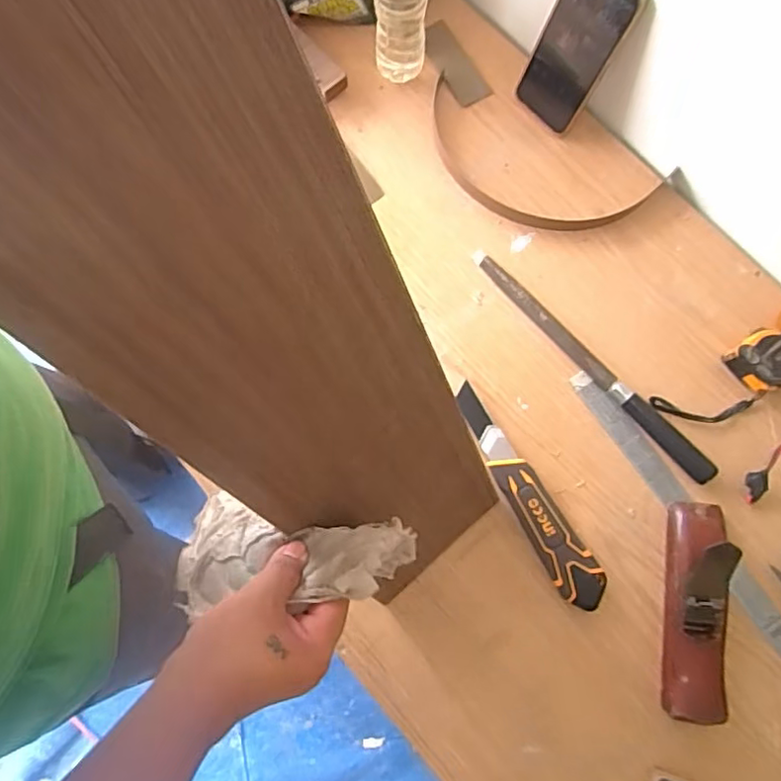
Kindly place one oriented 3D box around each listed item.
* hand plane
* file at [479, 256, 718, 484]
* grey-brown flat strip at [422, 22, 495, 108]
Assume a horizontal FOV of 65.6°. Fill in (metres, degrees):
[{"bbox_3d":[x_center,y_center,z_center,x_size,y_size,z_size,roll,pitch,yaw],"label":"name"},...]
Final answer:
[{"bbox_3d":[0.288,0.203,0.563,0.052,0.061,0.193,8,78,2],"label":"hand plane"},{"bbox_3d":[0.212,-0.030,0.634,0.024,0.021,0.317,-40,81,-7],"label":"file"},{"bbox_3d":[0.072,-0.388,0.722,0.046,0.009,0.117,-28,76,-6],"label":"grey-brown flat strip"}]

